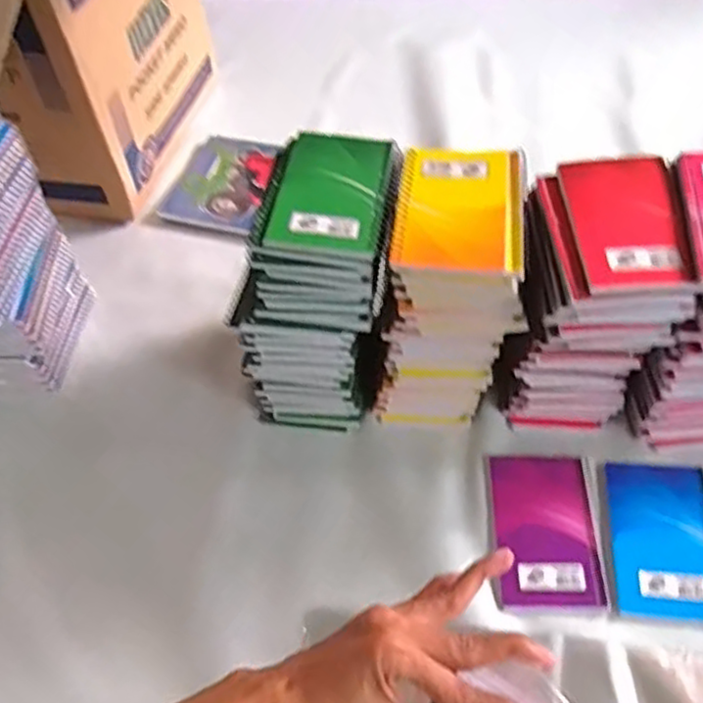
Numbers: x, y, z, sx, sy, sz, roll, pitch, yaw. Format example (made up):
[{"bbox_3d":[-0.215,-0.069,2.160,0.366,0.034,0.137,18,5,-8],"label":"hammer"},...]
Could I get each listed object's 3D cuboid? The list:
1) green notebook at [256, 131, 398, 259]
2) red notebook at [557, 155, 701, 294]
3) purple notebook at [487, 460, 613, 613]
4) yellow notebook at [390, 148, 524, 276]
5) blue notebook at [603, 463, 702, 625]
[{"bbox_3d":[-0.017,-0.125,0.557,0.090,0.015,0.126,5,53,9],"label":"green notebook"},{"bbox_3d":[0.197,-0.095,0.520,0.076,0.008,0.133,-2,52,4],"label":"red notebook"},{"bbox_3d":[0.160,0.144,0.590,0.088,0.006,0.130,-1,52,5],"label":"purple notebook"},{"bbox_3d":[0.083,-0.108,0.540,0.094,0.011,0.128,4,53,8],"label":"yellow notebook"},{"bbox_3d":[0.251,0.150,0.579,0.086,0.006,0.129,3,53,8],"label":"blue notebook"}]

